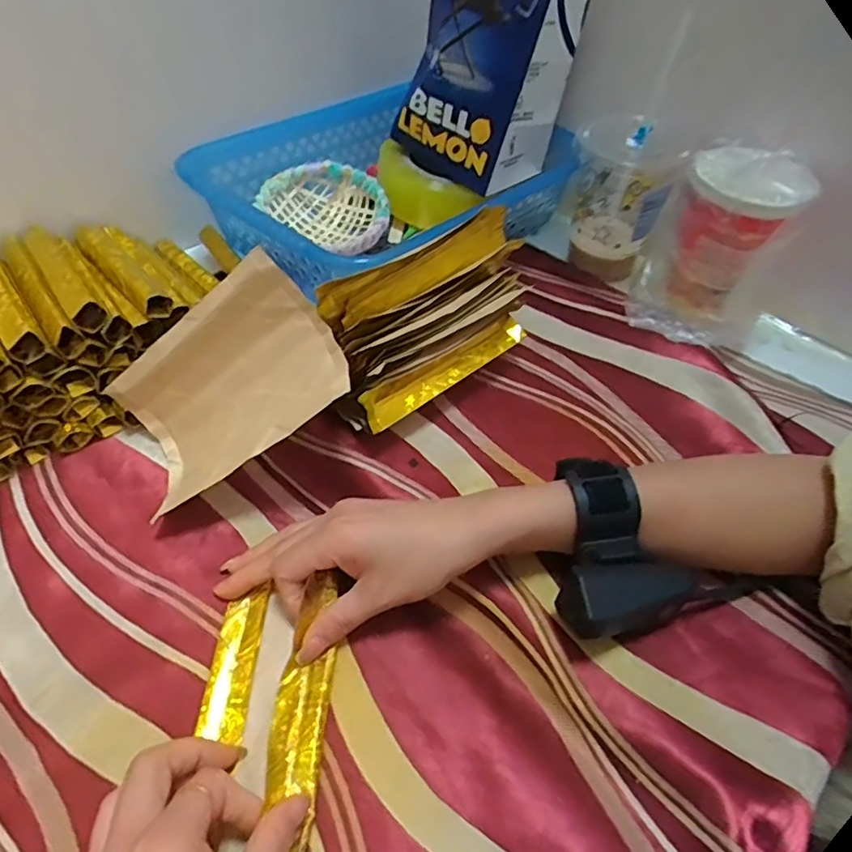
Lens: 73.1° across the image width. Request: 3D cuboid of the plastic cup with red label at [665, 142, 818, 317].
[{"bbox_3d":[0.240,-0.150,0.463,0.079,0.135,0.075,0,50,0],"label":"plastic cup with red label"}]

